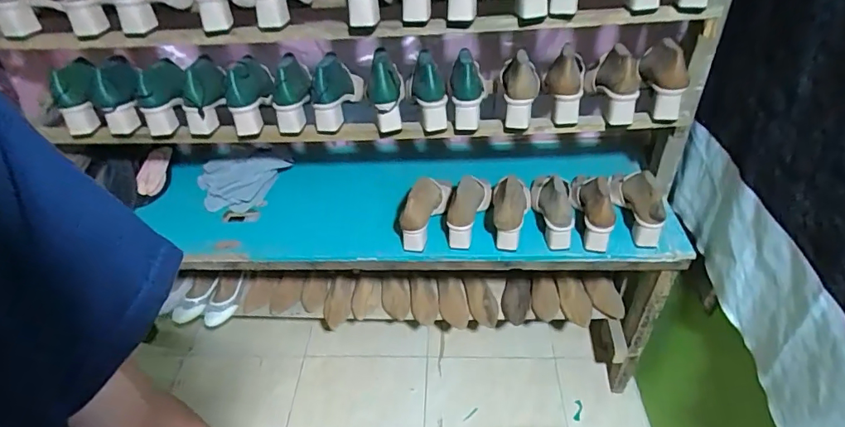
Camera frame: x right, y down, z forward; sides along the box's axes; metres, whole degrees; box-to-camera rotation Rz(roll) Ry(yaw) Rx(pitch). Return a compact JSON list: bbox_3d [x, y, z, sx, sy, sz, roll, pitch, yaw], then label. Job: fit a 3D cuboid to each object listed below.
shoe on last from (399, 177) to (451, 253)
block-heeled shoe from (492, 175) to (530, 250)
[{"bbox_3d":[0.008,-0.006,1.129,0.064,0.147,0.186,11,43,16],"label":"shoe on last"},{"bbox_3d":[0.206,-0.008,1.119,0.091,0.133,0.182,3,42,8],"label":"block-heeled shoe"}]

